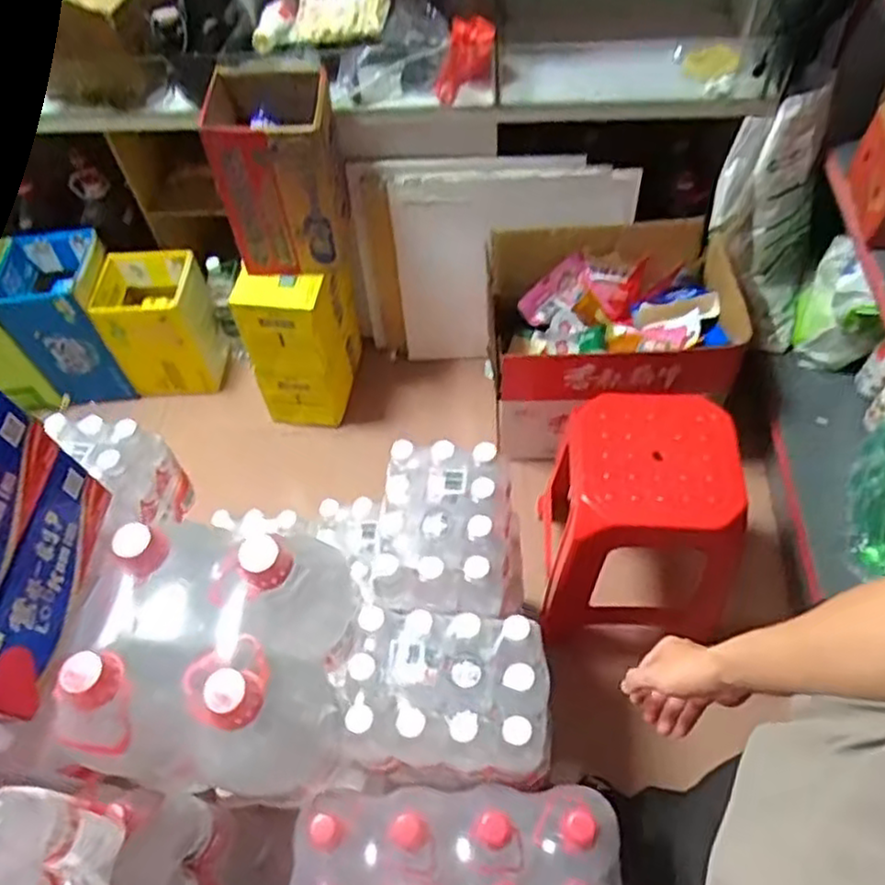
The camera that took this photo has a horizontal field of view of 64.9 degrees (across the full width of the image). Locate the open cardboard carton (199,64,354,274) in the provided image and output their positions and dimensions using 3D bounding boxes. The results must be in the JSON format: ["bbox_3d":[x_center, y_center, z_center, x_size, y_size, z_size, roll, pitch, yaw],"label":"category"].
[{"bbox_3d":[-0.347,-0.603,1.511,0.237,0.362,0.302,-9,55,-2],"label":"open cardboard carton"}]

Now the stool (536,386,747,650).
[{"bbox_3d":[0.367,0.144,1.357,0.300,0.384,0.308,0,56,4],"label":"stool"}]

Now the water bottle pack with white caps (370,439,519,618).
[{"bbox_3d":[0.011,0.142,1.005,0.186,0.176,0.223,4,56,7],"label":"water bottle pack with white caps"}]

